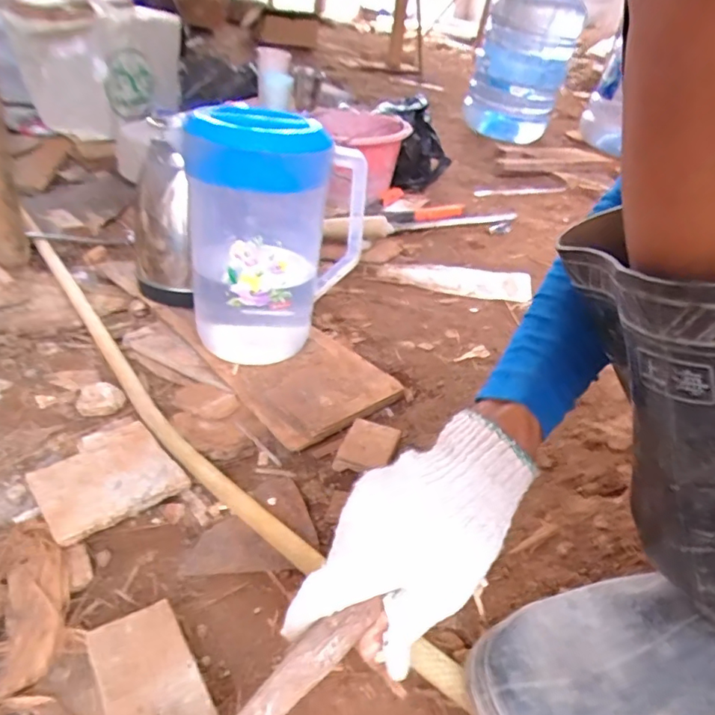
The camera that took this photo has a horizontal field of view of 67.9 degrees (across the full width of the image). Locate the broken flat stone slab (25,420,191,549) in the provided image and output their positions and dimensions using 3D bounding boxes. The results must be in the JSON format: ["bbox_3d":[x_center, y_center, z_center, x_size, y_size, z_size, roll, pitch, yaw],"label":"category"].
[{"bbox_3d":[-0.234,0.109,0.493,0.112,0.013,0.107,-20,43,-39],"label":"broken flat stone slab"}]

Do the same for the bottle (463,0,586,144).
[{"bbox_3d":[0.446,-0.808,1.432,0.252,0.435,0.252,14,33,6],"label":"bottle"}]

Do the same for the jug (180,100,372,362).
[{"bbox_3d":[-0.100,-0.140,0.630,0.186,0.268,0.148,-24,41,-30],"label":"jug"}]

